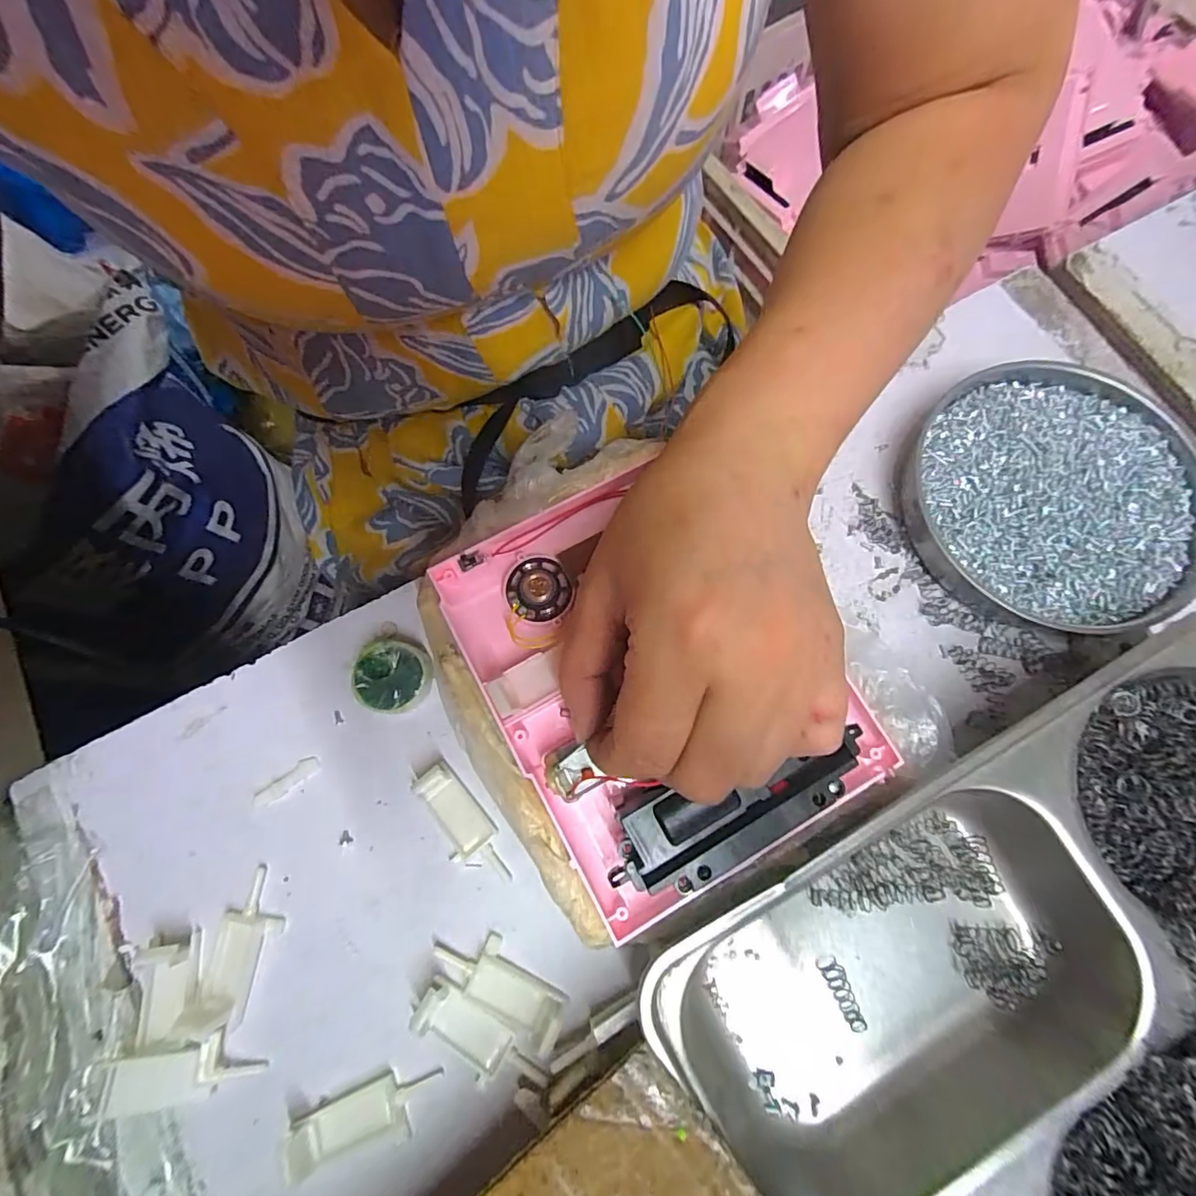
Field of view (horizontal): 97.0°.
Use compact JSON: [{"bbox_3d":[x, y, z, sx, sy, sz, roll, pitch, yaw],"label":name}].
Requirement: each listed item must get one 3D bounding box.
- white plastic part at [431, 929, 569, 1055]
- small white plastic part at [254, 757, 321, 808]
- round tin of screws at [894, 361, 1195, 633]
[{"bbox_3d":[-0.040,0.161,0.222,0.058,0.006,0.023,37,79,10],"label":"white plastic part"},{"bbox_3d":[-0.144,0.085,0.243,0.031,0.004,0.009,-37,77,-8],"label":"small white plastic part"},{"bbox_3d":[0.223,-0.053,0.259,0.133,0.020,0.127,0,75,1],"label":"round tin of screws"}]

